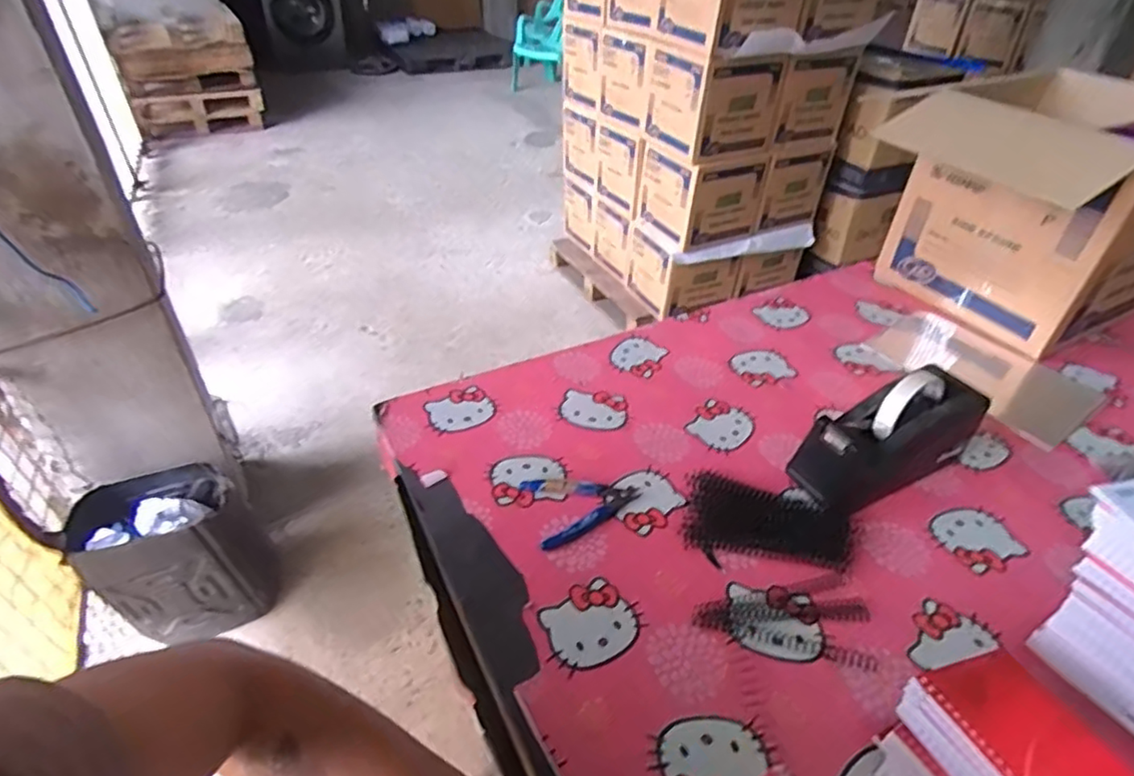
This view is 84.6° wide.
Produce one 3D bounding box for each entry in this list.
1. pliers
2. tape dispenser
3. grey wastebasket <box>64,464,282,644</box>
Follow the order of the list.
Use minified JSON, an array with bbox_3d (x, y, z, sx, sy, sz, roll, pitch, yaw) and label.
[{"bbox_3d":[0.019,0.117,0.631,0.114,0.009,0.083,-9,41,-15],"label":"pliers"},{"bbox_3d":[0.336,0.051,0.652,0.205,0.111,0.080,-19,44,-25],"label":"tape dispenser"},{"bbox_3d":[-0.840,0.374,1.376,0.330,0.340,0.234,-11,41,-17],"label":"grey wastebasket"}]

